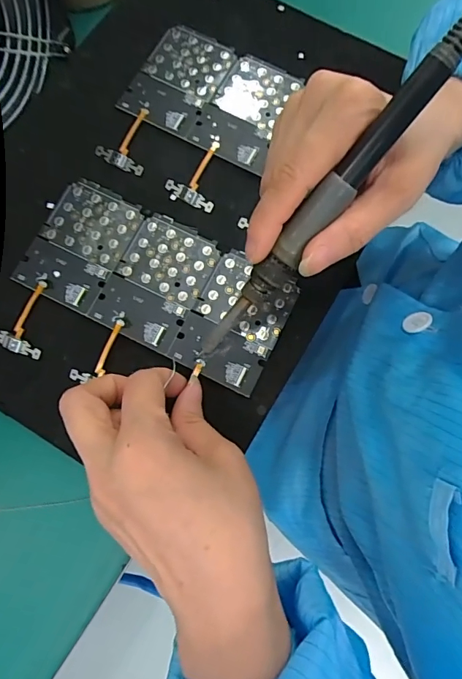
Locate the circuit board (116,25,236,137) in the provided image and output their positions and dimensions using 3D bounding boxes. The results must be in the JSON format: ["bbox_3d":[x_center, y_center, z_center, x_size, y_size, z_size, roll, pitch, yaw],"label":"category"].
[{"bbox_3d":[-0.036,-0.180,0.295,0.056,0.006,0.074,27,79,5],"label":"circuit board"}]

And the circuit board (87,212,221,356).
[{"bbox_3d":[-0.046,-0.038,0.265,0.055,0.004,0.078,26,79,5],"label":"circuit board"}]

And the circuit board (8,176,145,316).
[{"bbox_3d":[-0.096,-0.061,0.269,0.054,0.004,0.077,26,79,5],"label":"circuit board"}]

